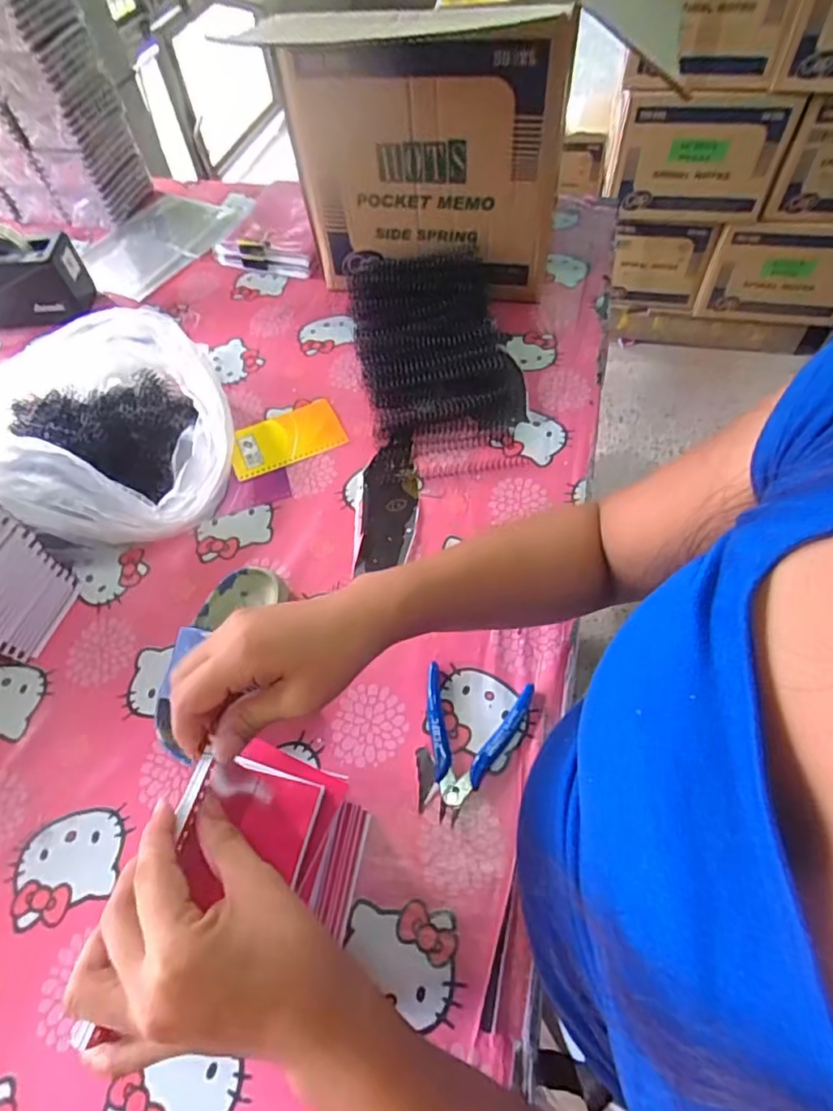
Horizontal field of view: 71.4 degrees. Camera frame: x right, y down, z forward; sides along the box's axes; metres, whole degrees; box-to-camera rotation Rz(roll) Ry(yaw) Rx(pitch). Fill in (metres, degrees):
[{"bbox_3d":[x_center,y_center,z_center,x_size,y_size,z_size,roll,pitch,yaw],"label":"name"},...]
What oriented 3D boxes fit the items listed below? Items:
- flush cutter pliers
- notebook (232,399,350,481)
[{"bbox_3d":[0.035,0.147,0.463,0.085,0.015,0.114,16,59,14],"label":"flush cutter pliers"},{"bbox_3d":[-0.151,-0.135,0.665,0.127,0.005,0.074,-22,58,-10],"label":"notebook"}]

